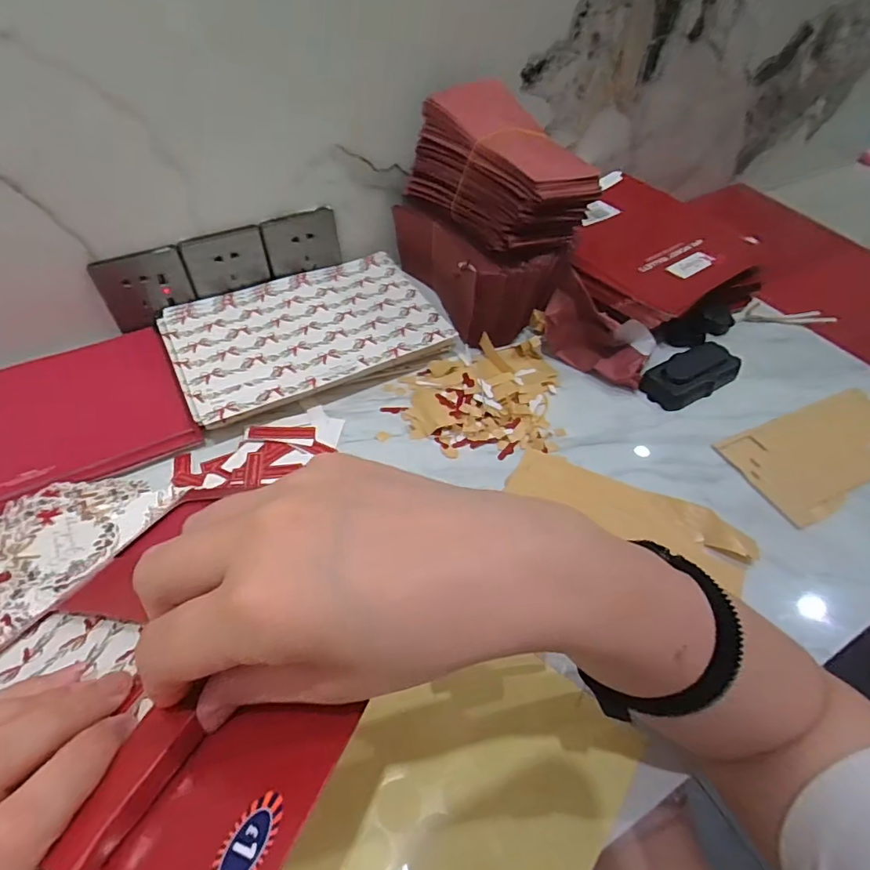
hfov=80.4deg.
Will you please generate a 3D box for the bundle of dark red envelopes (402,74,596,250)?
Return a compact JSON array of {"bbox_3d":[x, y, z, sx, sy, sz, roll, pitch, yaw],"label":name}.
[{"bbox_3d":[0.064,-0.271,0.516,0.107,0.091,0.185,-26,55,-21],"label":"bundle of dark red envelopes"}]

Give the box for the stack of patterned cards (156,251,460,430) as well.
[{"bbox_3d":[-0.134,-0.109,0.554,0.270,0.028,0.194,-23,54,-19],"label":"stack of patterned cards"}]

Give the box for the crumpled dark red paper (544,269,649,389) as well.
[{"bbox_3d":[0.168,-0.107,0.536,0.121,0.066,0.052,31,56,23],"label":"crumpled dark red paper"}]

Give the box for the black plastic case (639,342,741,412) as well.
[{"bbox_3d":[0.265,-0.063,0.533,0.104,0.029,0.051,-24,54,-20],"label":"black plastic case"}]

